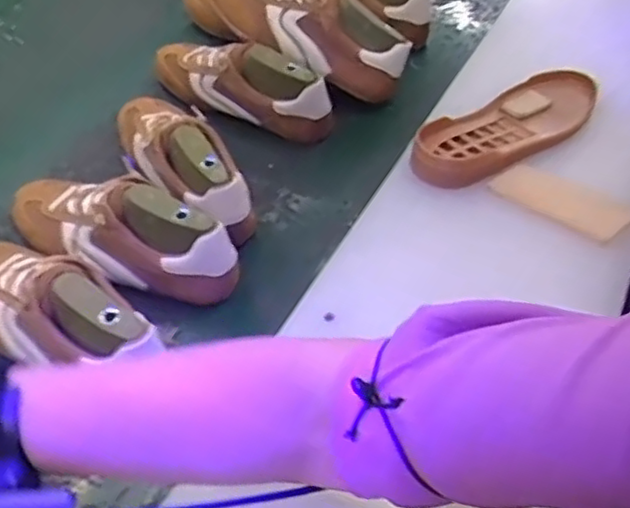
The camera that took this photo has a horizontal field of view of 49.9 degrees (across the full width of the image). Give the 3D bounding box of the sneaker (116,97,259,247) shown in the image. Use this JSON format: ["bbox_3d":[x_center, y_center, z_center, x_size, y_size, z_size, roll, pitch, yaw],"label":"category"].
[{"bbox_3d":[-0.152,-0.113,0.742,0.079,0.087,0.262,-26,52,-24],"label":"sneaker"}]

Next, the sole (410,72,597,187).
[{"bbox_3d":[0.206,-0.134,0.726,0.260,0.039,0.096,-33,55,-28],"label":"sole"}]

